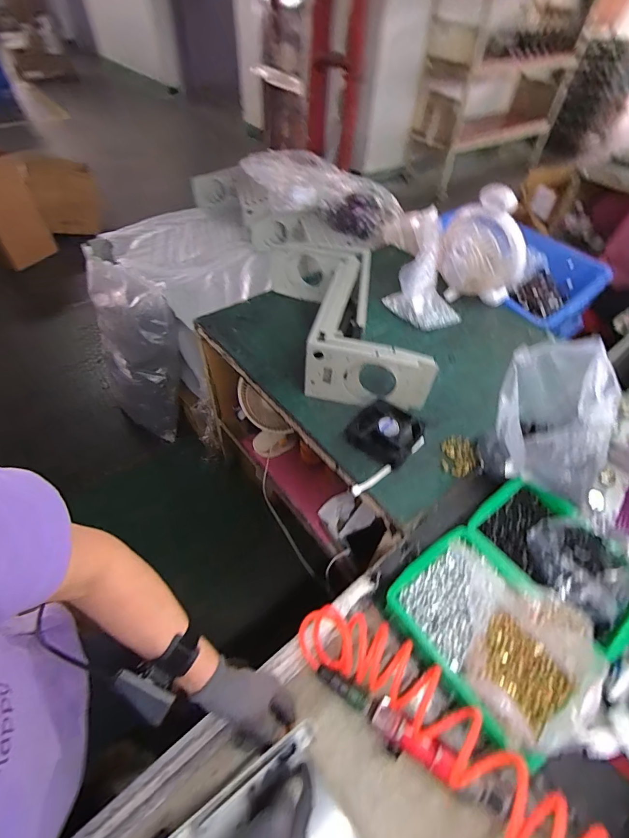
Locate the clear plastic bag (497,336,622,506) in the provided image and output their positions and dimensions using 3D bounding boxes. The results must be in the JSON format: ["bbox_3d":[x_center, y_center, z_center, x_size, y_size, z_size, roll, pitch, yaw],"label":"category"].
[{"bbox_3d":[0.412,0.000,0.671,0.154,0.265,0.150,-5,18,-10],"label":"clear plastic bag"}]

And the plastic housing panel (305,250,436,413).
[{"bbox_3d":[0.146,-0.204,0.897,0.258,0.168,0.337,11,52,7],"label":"plastic housing panel"}]

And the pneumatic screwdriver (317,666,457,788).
[{"bbox_3d":[0.090,0.396,0.508,0.187,0.038,0.044,32,57,21],"label":"pneumatic screwdriver"}]

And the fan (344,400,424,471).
[{"bbox_3d":[0.148,0.024,0.798,0.137,0.044,0.130,33,57,22],"label":"fan"}]

